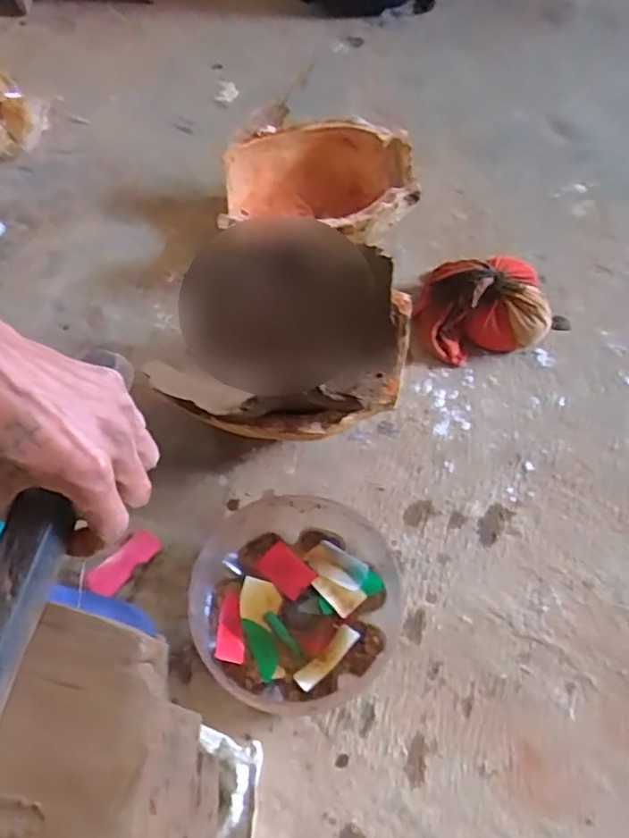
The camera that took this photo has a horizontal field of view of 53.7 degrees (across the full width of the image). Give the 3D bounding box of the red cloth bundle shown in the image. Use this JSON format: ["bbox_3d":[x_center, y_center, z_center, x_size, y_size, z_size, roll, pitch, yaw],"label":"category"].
[{"bbox_3d":[0.265,-0.195,1.016,0.199,0.106,0.183,-9,59,-5],"label":"red cloth bundle"}]

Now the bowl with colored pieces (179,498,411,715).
[{"bbox_3d":[-0.028,0.224,0.767,0.250,0.114,0.243,0,59,0],"label":"bowl with colored pieces"}]

